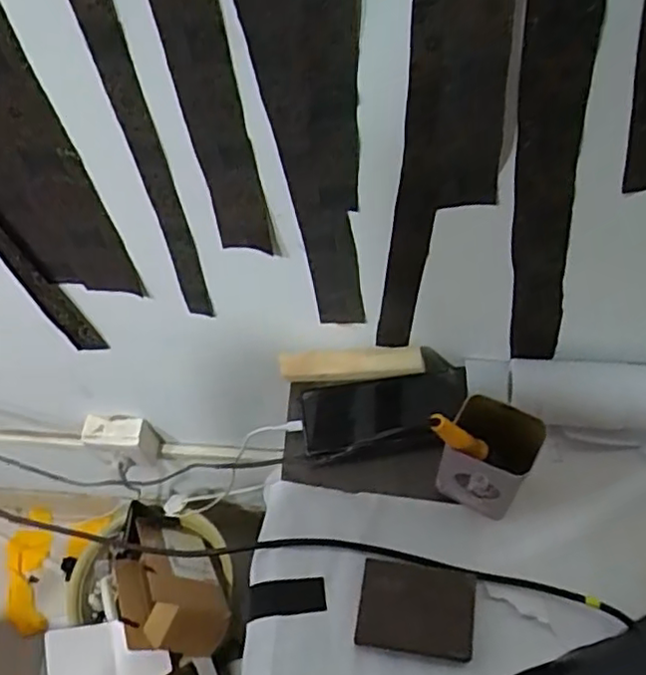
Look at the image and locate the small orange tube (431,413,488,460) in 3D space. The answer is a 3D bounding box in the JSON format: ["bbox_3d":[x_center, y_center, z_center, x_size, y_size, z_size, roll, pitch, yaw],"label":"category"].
[{"bbox_3d":[0.112,0.083,0.536,0.012,0.091,0.018,-23,52,31],"label":"small orange tube"}]

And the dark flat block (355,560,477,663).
[{"bbox_3d":[0.080,0.234,0.566,0.096,0.024,0.072,5,59,8],"label":"dark flat block"}]

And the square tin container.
[{"bbox_3d":[0.146,0.110,0.592,0.075,0.117,0.061,22,63,17],"label":"square tin container"}]

